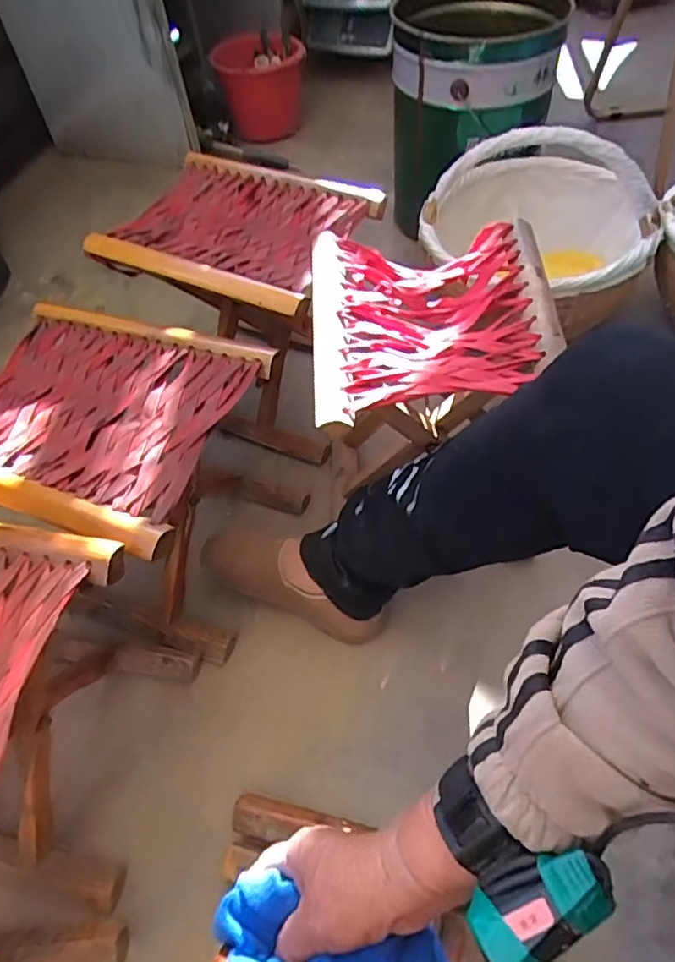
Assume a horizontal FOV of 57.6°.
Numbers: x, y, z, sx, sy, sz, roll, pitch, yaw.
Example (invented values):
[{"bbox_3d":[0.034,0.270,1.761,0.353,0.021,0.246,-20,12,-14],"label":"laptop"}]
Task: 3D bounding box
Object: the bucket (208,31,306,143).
[{"bbox_3d":[-0.175,-0.931,1.438,0.200,0.178,0.239,-10,53,-2],"label":"bucket"}]

